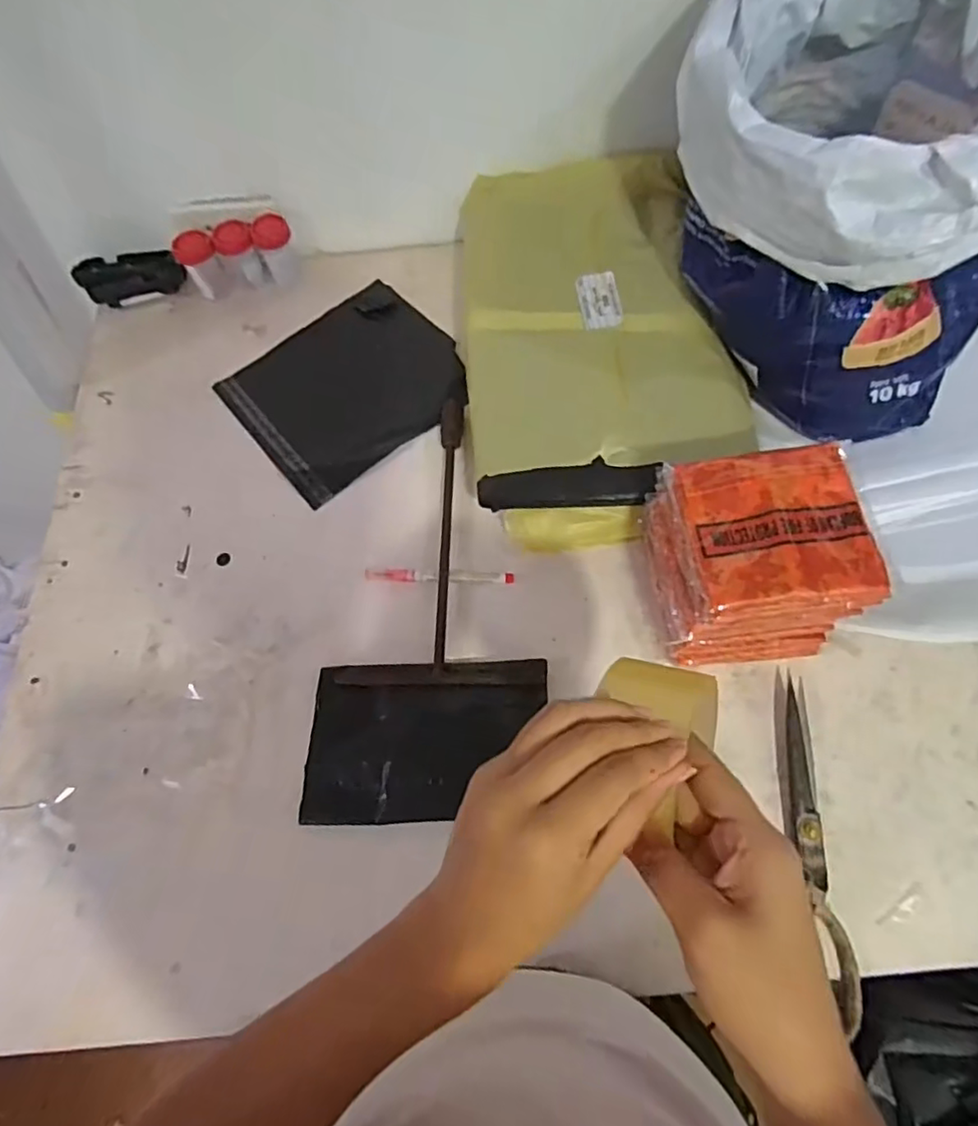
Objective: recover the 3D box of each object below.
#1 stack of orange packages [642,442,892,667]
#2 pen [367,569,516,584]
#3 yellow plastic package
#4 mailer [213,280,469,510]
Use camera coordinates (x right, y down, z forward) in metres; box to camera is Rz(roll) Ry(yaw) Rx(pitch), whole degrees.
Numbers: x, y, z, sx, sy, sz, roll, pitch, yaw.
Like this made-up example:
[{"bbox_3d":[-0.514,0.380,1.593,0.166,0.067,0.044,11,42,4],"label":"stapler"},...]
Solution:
[{"bbox_3d":[0.212,0.000,0.505,0.132,0.138,0.130,-7,66,0],"label":"stack of orange packages"},{"bbox_3d":[-0.048,0.012,0.581,0.141,0.009,0.014,2,66,4],"label":"pen"},{"bbox_3d":[0.104,-0.226,0.632,0.252,0.095,0.414,-5,66,0],"label":"yellow plastic package"},{"bbox_3d":[-0.154,-0.201,0.686,0.241,0.011,0.214,-38,70,-13],"label":"mailer"}]

